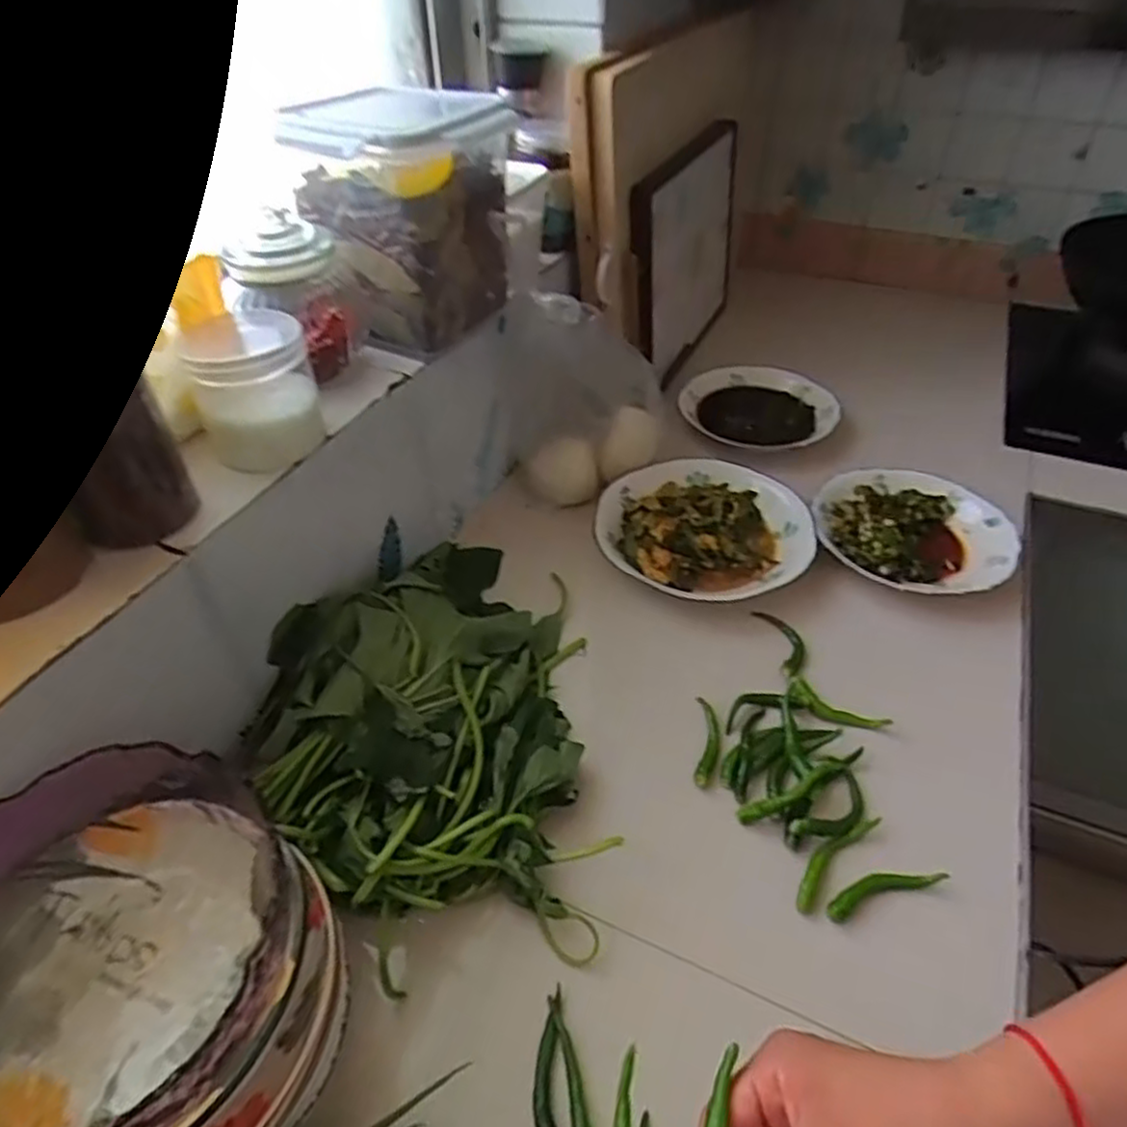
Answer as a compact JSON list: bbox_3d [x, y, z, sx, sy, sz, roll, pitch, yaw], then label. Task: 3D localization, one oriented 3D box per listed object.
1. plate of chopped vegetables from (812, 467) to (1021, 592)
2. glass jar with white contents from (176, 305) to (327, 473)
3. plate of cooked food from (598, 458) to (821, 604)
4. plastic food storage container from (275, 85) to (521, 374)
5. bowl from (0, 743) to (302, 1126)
[{"bbox_3d":[0.353,-0.034,0.748,0.184,0.023,0.172,9,44,11],"label":"plate of chopped vegetables"},{"bbox_3d":[-0.226,-0.131,0.539,0.081,0.080,0.094,-16,45,-16],"label":"glass jar with white contents"},{"bbox_3d":[0.145,-0.040,0.756,0.211,0.032,0.205,0,43,0],"label":"plate of cooked food"},{"bbox_3d":[-0.133,-0.291,0.637,0.129,0.177,0.179,17,45,18],"label":"plastic food storage container"},{"bbox_3d":[-0.234,0.207,0.368,0.176,0.103,0.183,0,43,0],"label":"bowl"}]

